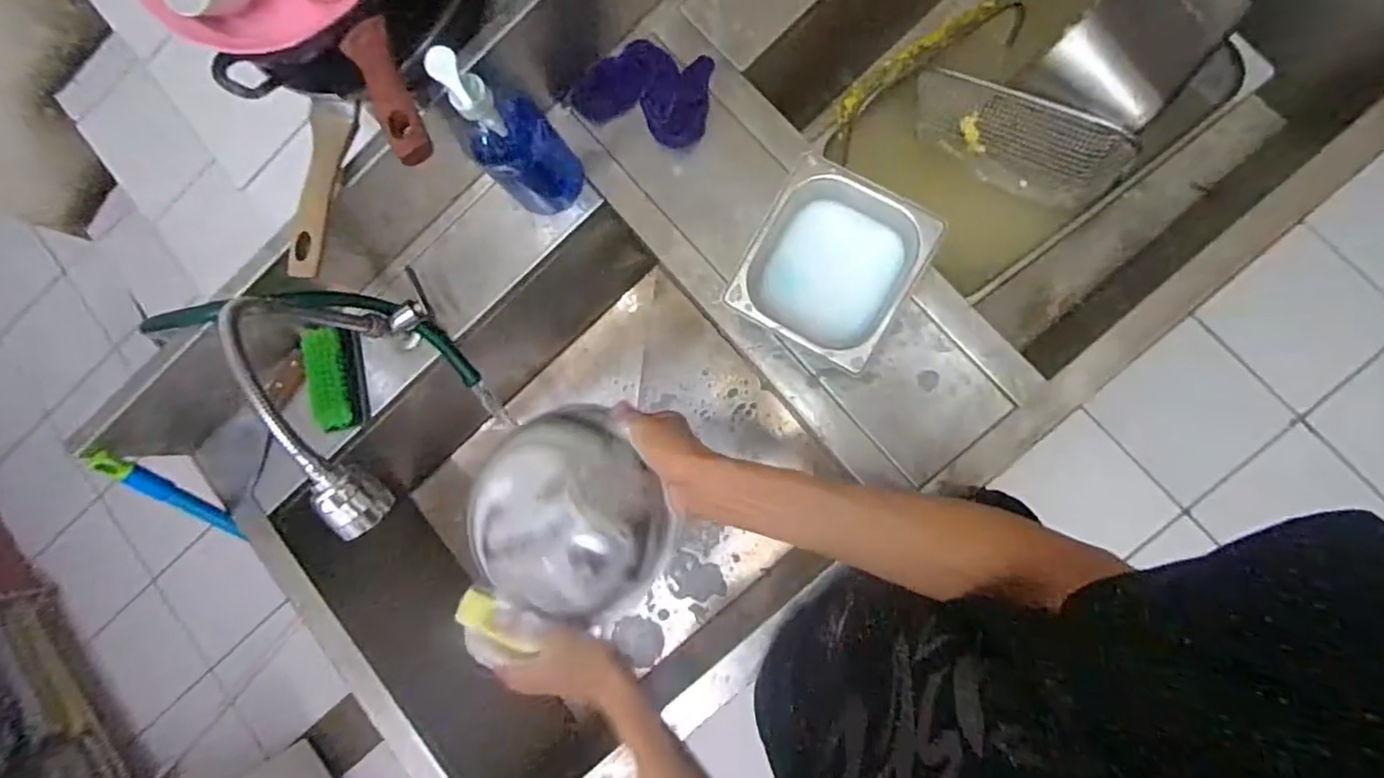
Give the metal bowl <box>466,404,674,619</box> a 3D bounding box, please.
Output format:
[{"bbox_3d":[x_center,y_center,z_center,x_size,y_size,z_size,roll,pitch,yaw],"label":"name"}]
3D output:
[{"bbox_3d":[-0.104,0.105,0.515,0.149,0.063,0.159,-1,86,8],"label":"metal bowl"}]

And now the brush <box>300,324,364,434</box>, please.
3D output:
[{"bbox_3d":[-0.450,-0.013,0.788,0.050,0.038,0.129,0,104,8],"label":"brush"}]

